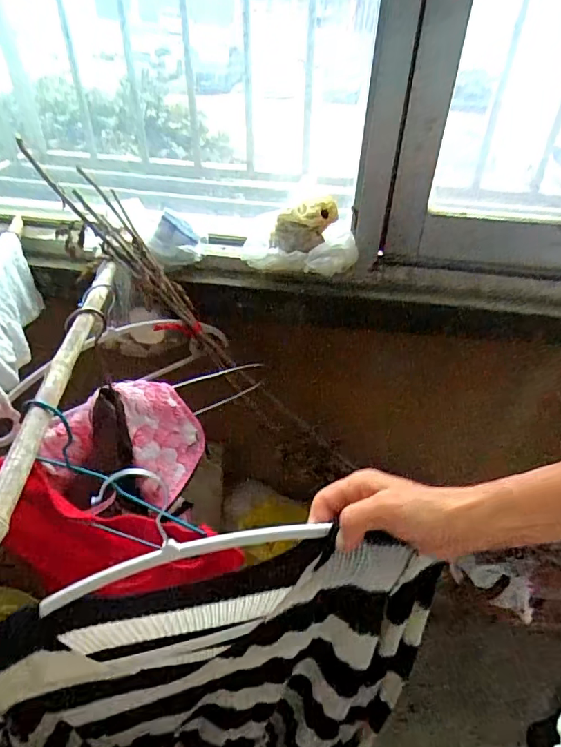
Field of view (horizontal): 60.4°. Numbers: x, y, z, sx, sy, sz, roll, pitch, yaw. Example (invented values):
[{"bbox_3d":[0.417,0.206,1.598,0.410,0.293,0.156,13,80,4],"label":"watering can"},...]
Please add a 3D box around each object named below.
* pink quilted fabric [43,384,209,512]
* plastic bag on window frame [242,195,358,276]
[{"bbox_3d":[-0.214,0.108,0.688,0.212,0.155,0.104,-9,42,-13],"label":"pink quilted fabric"},{"bbox_3d":[0.033,-0.209,0.720,0.166,0.081,0.093,9,41,7],"label":"plastic bag on window frame"}]

